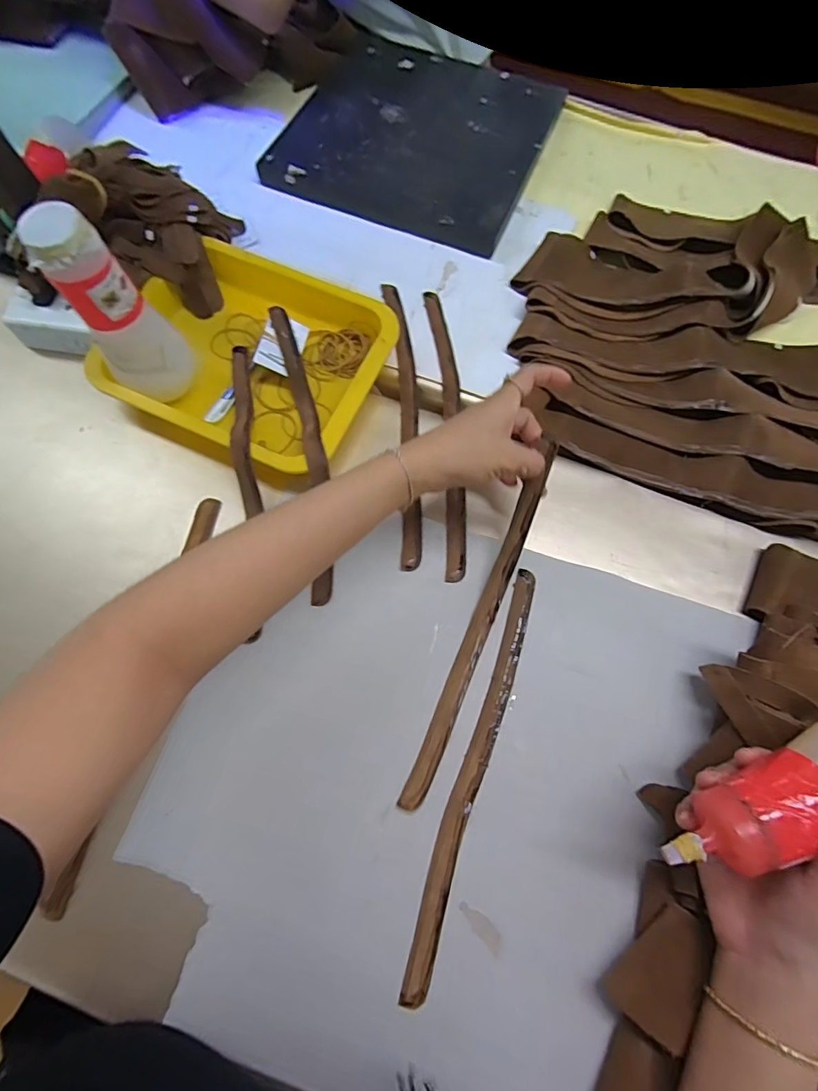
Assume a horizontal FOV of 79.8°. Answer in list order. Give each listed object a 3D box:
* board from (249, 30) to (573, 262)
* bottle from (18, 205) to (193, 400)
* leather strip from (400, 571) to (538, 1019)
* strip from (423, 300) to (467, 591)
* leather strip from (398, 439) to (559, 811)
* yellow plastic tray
[{"bbox_3d":[0.018,-0.517,0.610,0.292,0.028,0.314,23,72,6],"label":"board"},{"bbox_3d":[-0.236,-0.185,0.408,0.049,0.171,0.061,25,72,7],"label":"bottle"},{"bbox_3d":[0.053,0.165,0.380,0.021,0.007,0.314,19,71,5],"label":"leather strip"},{"bbox_3d":[0.039,-0.123,0.486,0.026,0.010,0.325,-2,71,-2],"label":"strip"},{"bbox_3d":[0.060,0.061,0.397,0.019,0.046,0.299,22,82,6],"label":"leather strip"},{"bbox_3d":[-0.152,-0.184,0.478,0.245,0.044,0.201,26,72,7],"label":"yellow plastic tray"}]

